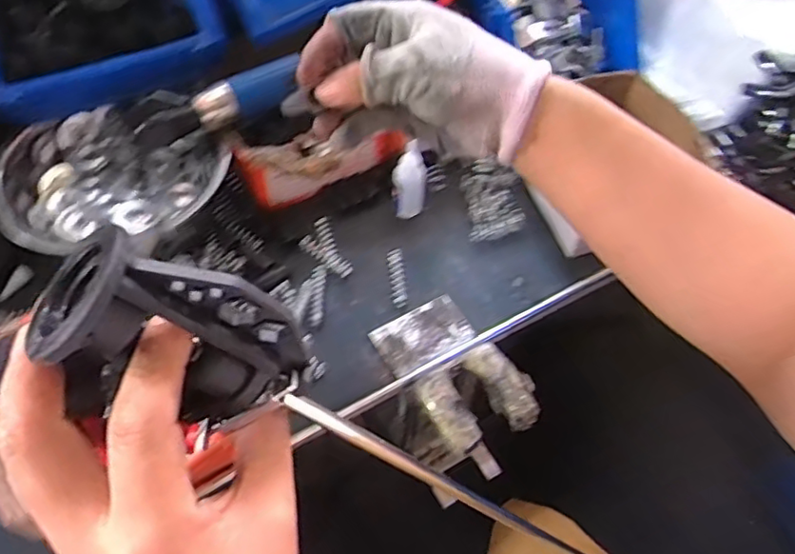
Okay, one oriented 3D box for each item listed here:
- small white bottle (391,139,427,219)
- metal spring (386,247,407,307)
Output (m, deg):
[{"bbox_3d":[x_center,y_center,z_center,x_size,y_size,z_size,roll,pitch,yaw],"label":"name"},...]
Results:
[{"bbox_3d":[0.011,-0.085,0.542,0.030,0.075,0.021,6,56,1],"label":"small white bottle"},{"bbox_3d":[0.000,0.000,0.527,0.013,0.009,0.055,-4,56,-6],"label":"metal spring"}]

